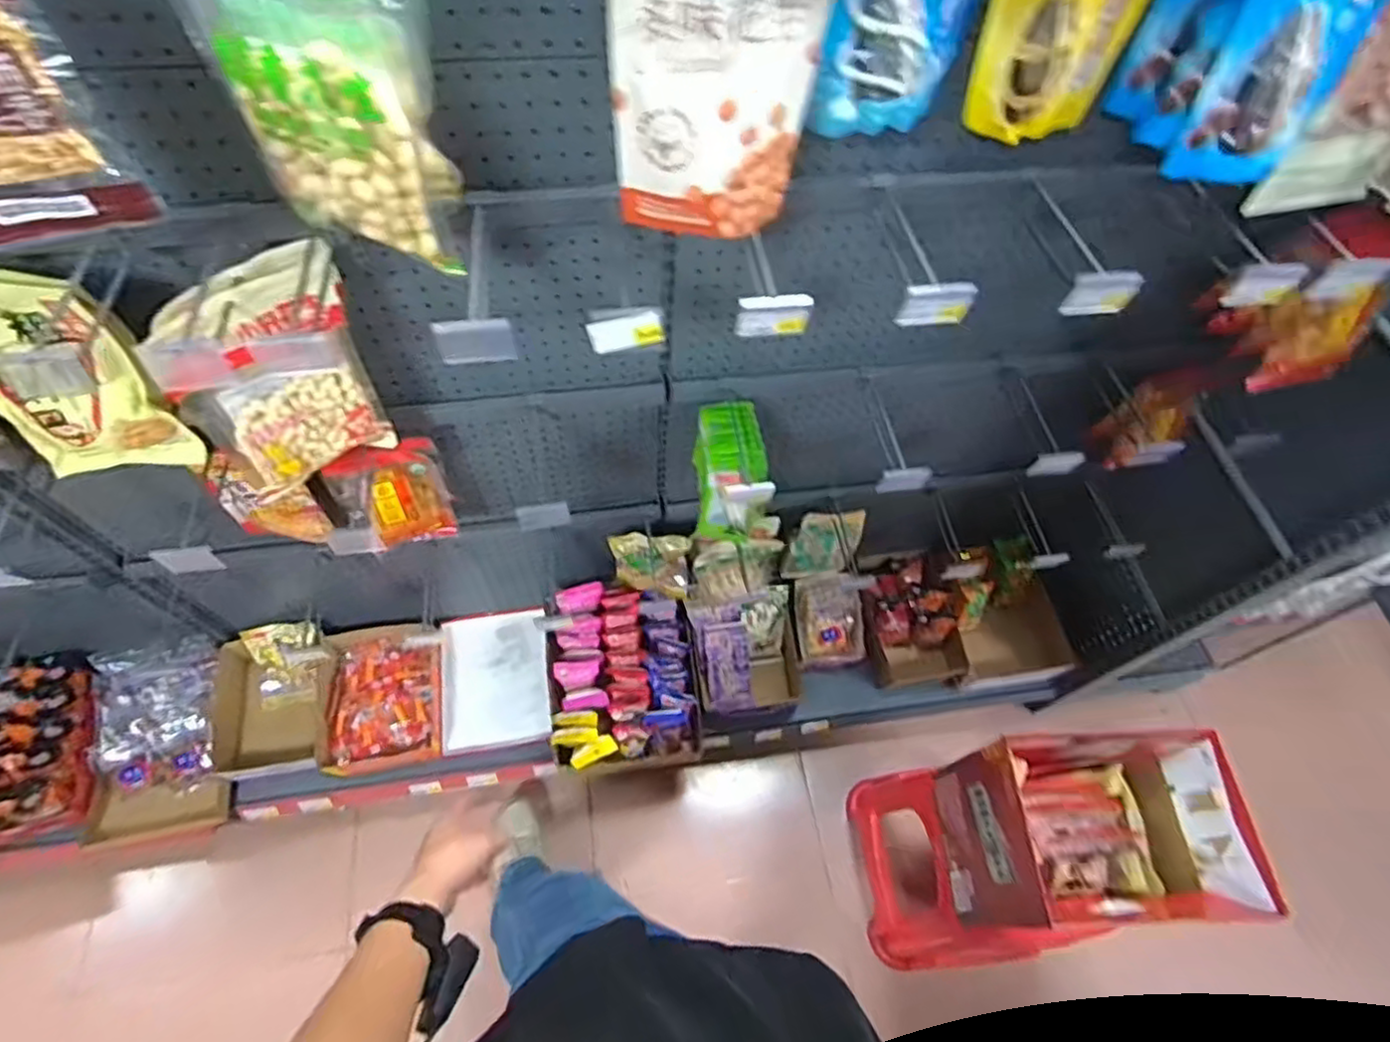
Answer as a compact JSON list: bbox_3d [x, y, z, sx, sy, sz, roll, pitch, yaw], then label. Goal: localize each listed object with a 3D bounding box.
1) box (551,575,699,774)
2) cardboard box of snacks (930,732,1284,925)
[{"bbox_3d":[-0.147,0.327,1.440,0.296,0.133,0.363,-4,60,-6],"label":"box"},{"bbox_3d":[0.564,0.456,0.998,0.318,0.243,0.244,-2,60,-5],"label":"cardboard box of snacks"}]

